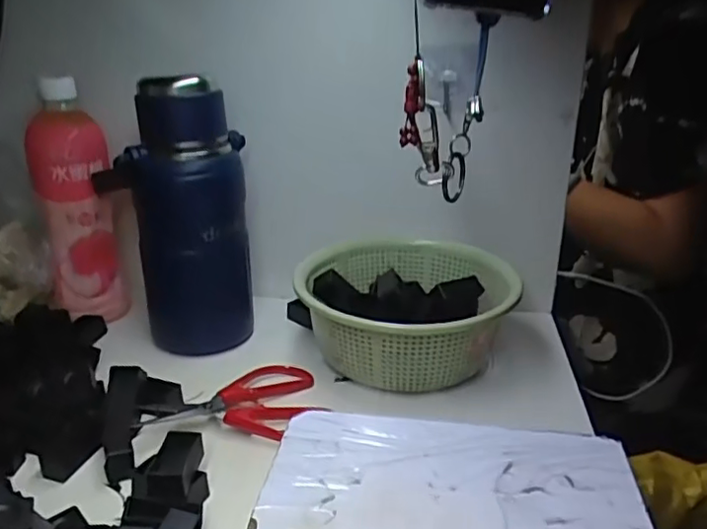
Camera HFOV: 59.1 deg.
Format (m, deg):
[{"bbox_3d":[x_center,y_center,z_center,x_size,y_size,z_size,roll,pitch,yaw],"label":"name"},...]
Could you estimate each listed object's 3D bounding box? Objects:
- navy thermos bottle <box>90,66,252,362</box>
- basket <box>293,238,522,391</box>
[{"bbox_3d":[-0.142,-0.040,0.513,0.109,0.208,0.072,-6,23,-17],"label":"navy thermos bottle"},{"bbox_3d":[0.042,0.038,0.511,0.165,0.065,0.168,0,22,0],"label":"basket"}]

